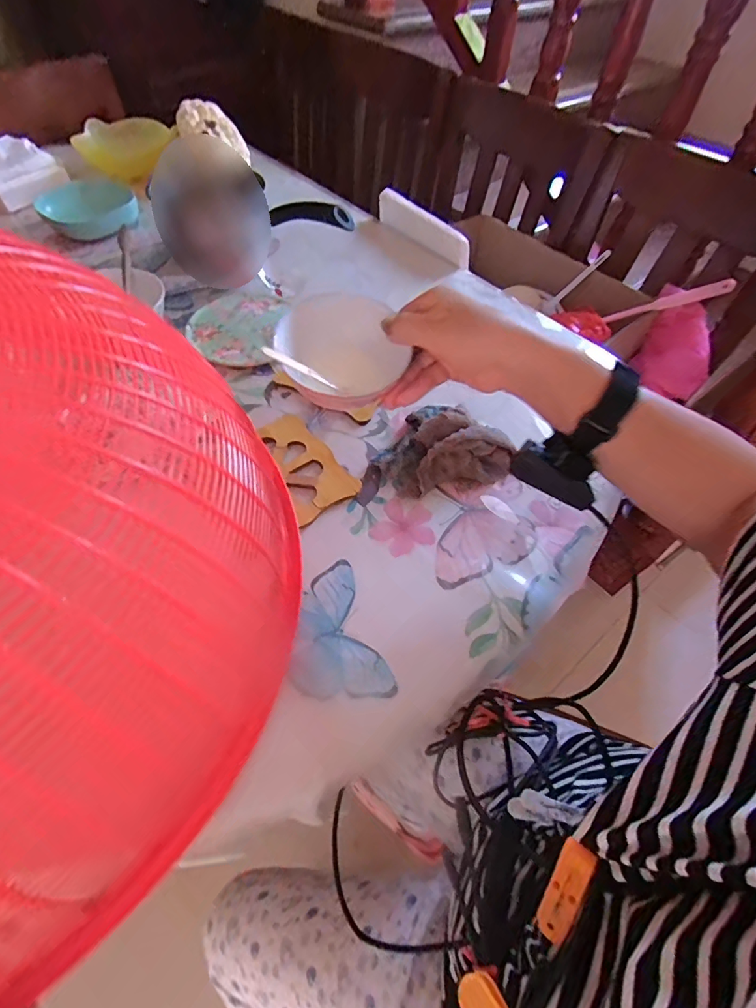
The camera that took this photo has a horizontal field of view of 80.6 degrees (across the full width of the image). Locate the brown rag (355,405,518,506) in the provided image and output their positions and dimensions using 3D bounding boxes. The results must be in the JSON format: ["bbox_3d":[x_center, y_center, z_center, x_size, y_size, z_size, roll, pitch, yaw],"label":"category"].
[{"bbox_3d":[0.059,-0.064,0.482,0.169,0.049,0.093,-10,57,-9],"label":"brown rag"}]

